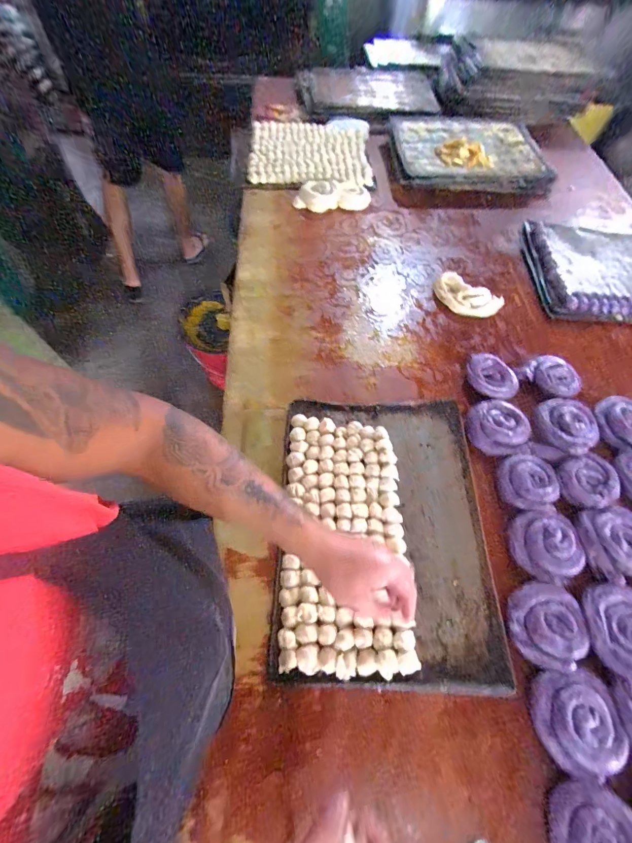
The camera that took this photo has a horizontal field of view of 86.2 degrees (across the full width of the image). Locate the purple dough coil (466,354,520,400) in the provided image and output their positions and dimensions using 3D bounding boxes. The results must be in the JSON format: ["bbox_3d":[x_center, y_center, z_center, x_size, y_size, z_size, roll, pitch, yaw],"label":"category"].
[{"bbox_3d":[0.366,-0.094,0.704,0.109,0.029,0.099,38,66,17],"label":"purple dough coil"}]

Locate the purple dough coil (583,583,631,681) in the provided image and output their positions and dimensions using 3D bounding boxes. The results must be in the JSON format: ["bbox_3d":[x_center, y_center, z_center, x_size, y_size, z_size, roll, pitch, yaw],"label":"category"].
[{"bbox_3d":[0.452,0.303,0.491,0.100,0.023,0.117,7,60,1],"label":"purple dough coil"}]

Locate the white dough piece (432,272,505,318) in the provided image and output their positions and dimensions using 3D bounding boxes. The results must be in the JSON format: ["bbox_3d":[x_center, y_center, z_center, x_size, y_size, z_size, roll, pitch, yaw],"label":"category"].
[{"bbox_3d":[0.364,-0.302,0.821,0.162,0.029,0.106,31,63,14],"label":"white dough piece"}]

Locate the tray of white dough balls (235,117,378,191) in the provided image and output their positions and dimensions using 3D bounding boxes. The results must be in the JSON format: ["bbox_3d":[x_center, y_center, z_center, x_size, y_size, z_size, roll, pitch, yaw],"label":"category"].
[{"bbox_3d":[-0.026,-0.879,1.094,0.406,0.053,0.387,-1,62,-3],"label":"tray of white dough balls"}]

